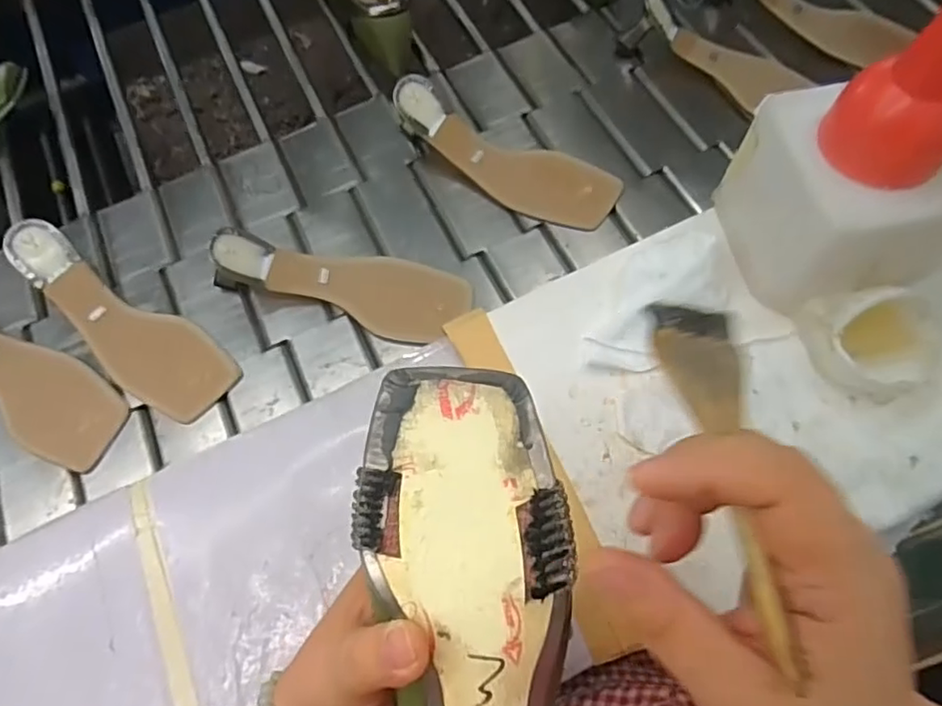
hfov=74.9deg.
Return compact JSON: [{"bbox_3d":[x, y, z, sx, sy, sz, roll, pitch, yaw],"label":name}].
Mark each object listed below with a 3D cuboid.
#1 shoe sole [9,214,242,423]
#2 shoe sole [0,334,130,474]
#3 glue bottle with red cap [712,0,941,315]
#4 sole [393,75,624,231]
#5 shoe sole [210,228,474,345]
[{"bbox_3d":[-0.300,-0.027,0.523,0.224,0.024,0.070,38,72,3],"label":"shoe sole"},{"bbox_3d":[-0.390,0.016,0.508,0.226,0.021,0.072,30,69,0],"label":"shoe sole"},{"bbox_3d":[0.248,-0.127,0.373,0.102,0.230,0.114,-9,63,2],"label":"glue bottle with red cap"},{"bbox_3d":[0.024,-0.182,0.569,0.224,0.057,0.067,25,69,15],"label":"sole"},{"bbox_3d":[-0.110,-0.063,0.521,0.214,0.062,0.065,6,64,9],"label":"shoe sole"}]

